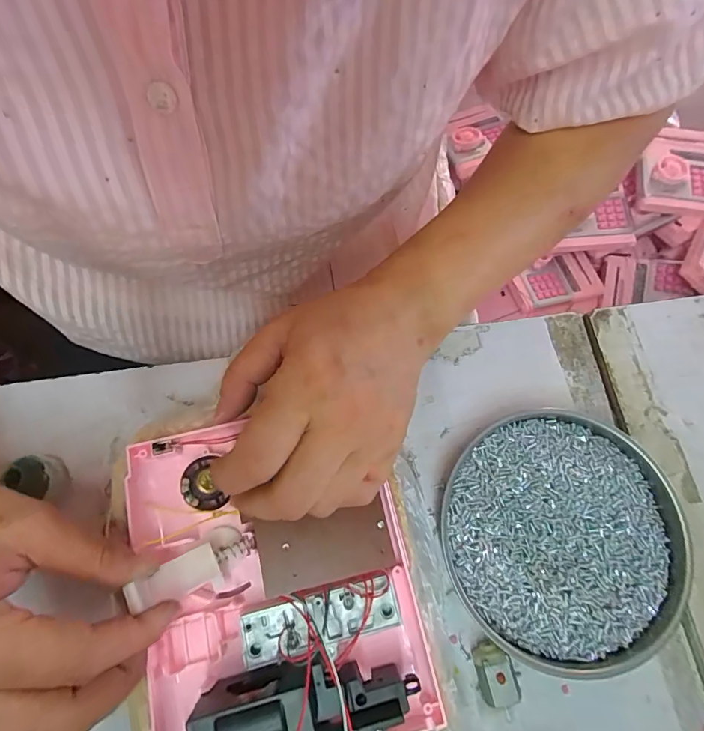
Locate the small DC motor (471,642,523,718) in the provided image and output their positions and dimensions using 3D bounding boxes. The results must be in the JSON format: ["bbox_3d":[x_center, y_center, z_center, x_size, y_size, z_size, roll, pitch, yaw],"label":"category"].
[{"bbox_3d":[0.077,0.165,0.233,0.019,0.013,0.030,-14,73,-7],"label":"small DC motor"}]

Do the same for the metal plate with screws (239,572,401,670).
[{"bbox_3d":[-0.016,0.124,0.213,0.076,0.010,0.025,-14,73,-7],"label":"metal plate with screws"}]

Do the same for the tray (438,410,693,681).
[{"bbox_3d":[0.120,0.096,0.250,0.135,0.016,0.132,1,66,-2],"label":"tray"}]

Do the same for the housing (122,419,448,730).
[{"bbox_3d":[-0.039,0.104,0.215,0.131,0.038,0.157,-12,67,-8],"label":"housing"}]

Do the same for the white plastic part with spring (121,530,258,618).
[{"bbox_3d":[-0.076,0.100,0.212,0.060,0.016,0.019,-13,65,-34],"label":"white plastic part with spring"}]

